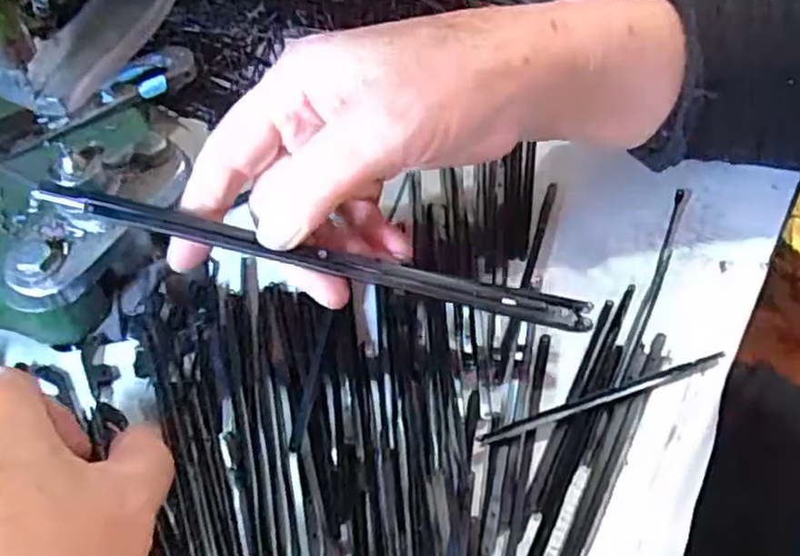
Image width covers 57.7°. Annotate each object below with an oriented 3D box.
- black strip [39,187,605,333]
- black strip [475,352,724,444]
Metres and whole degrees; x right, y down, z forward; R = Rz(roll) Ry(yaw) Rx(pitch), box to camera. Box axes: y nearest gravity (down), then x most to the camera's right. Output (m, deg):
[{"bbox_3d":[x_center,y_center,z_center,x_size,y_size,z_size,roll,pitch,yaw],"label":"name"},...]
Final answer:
[{"bbox_3d":[-0.023,-0.007,0.244,0.187,0.006,0.011,13,58,-8],"label":"black strip"},{"bbox_3d":[0.073,0.043,0.258,0.096,0.007,0.005,-16,58,-11],"label":"black strip"}]

